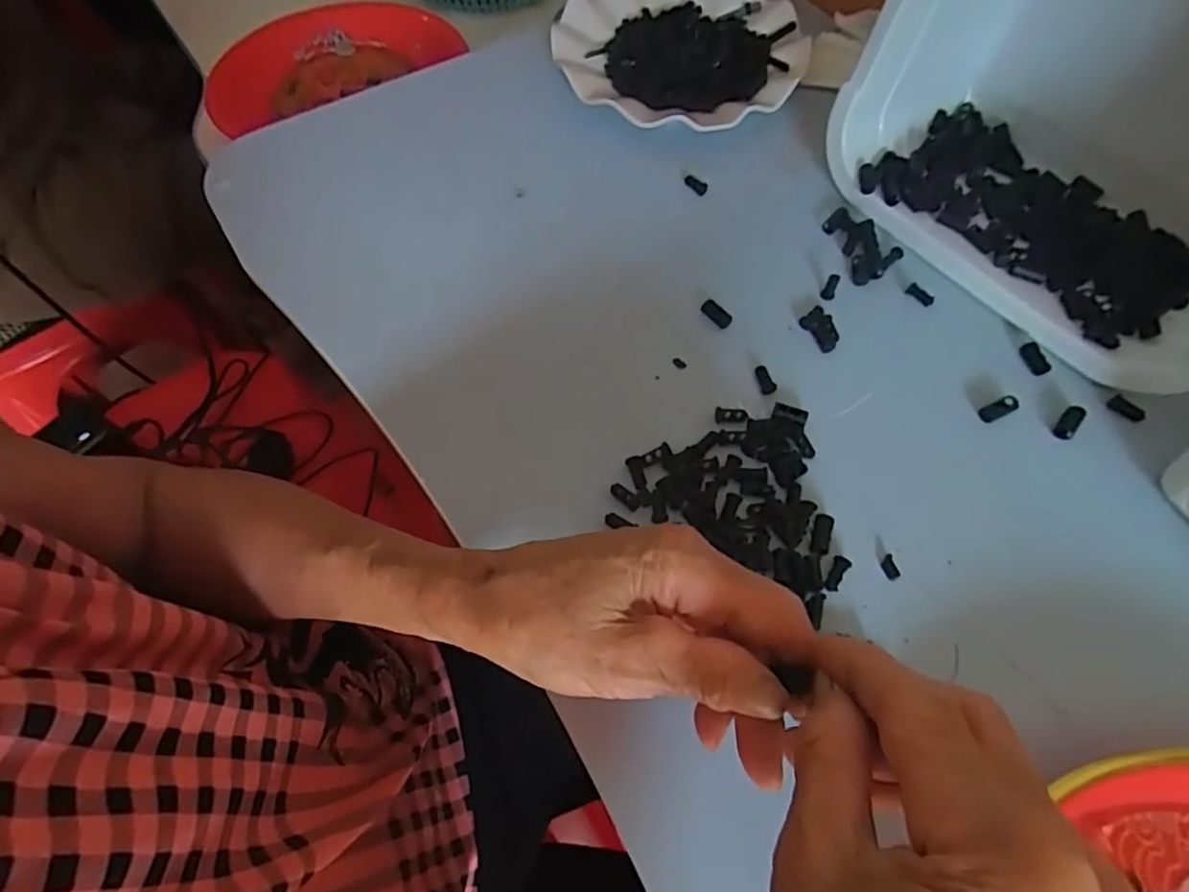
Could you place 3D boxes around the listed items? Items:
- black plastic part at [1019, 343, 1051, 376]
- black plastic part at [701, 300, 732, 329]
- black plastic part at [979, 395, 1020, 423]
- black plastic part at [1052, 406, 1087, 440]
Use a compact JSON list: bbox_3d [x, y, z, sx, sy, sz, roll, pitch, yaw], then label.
[{"bbox_3d":[0.242,-0.048,0.340,0.010,0.004,0.019,-15,61,-7],"label":"black plastic part"},{"bbox_3d":[0.070,-0.076,0.359,0.007,0.009,0.019,-41,67,-19],"label":"black plastic part"},{"bbox_3d":[0.211,-0.020,0.324,0.022,0.005,0.009,-24,62,-11],"label":"black plastic part"},{"bbox_3d":[0.246,-0.012,0.322,0.009,0.004,0.021,38,82,21],"label":"black plastic part"}]

